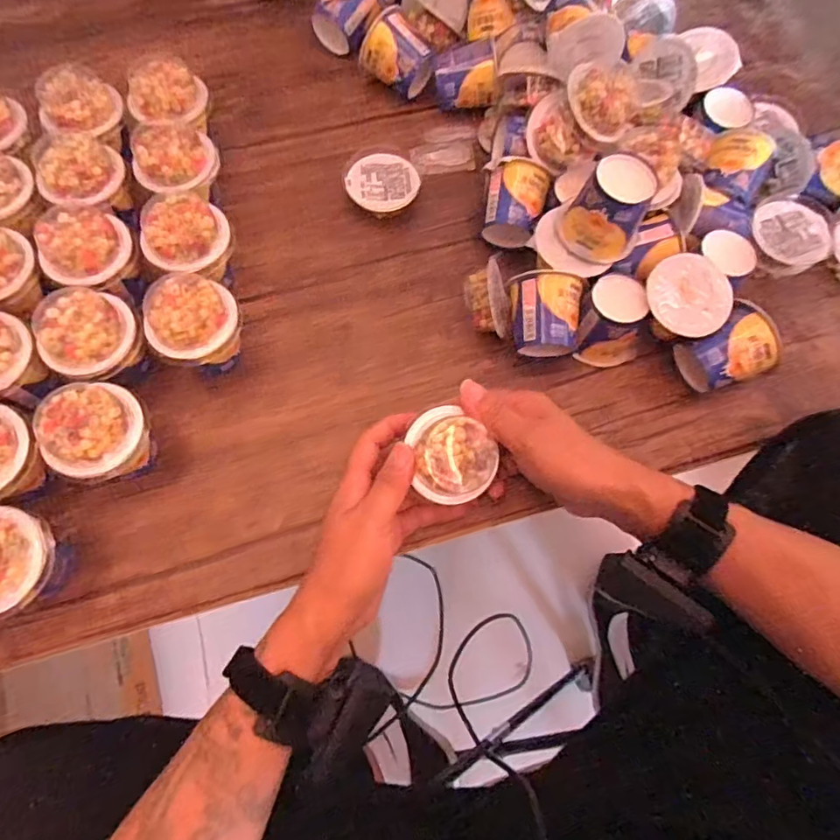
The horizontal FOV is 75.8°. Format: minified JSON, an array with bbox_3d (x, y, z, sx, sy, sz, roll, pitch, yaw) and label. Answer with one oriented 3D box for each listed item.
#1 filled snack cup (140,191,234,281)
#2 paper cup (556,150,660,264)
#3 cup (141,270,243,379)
[{"bbox_3d":[-0.194,-0.144,0.457,0.063,0.071,0.061,1,69,-2],"label":"filled snack cup"},{"bbox_3d":[0.147,-0.165,0.425,0.059,0.063,0.057,1,69,-2],"label":"paper cup"},{"bbox_3d":[-0.177,-0.070,0.437,0.068,0.080,0.060,-37,75,-14],"label":"cup"}]

